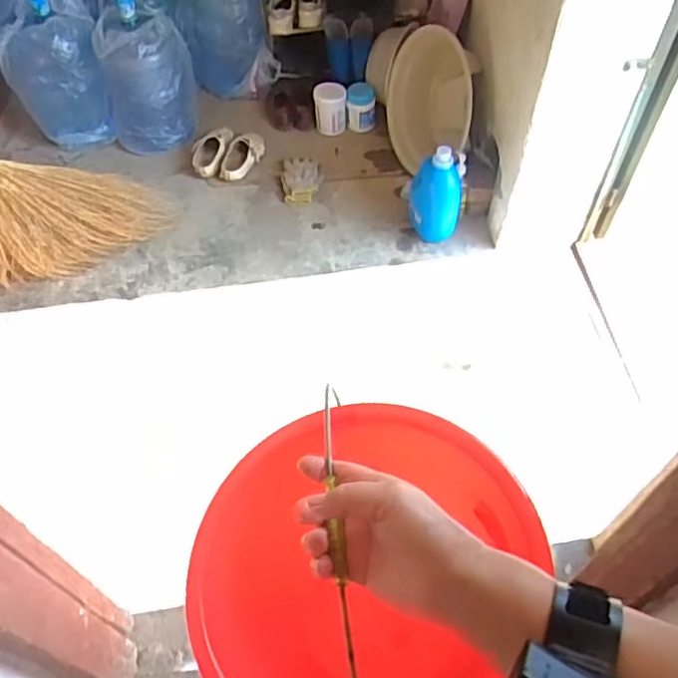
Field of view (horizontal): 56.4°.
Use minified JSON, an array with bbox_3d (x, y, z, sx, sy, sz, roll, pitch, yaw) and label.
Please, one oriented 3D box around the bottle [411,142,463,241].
[{"bbox_3d":[0.268,-0.401,1.749,0.139,0.246,0.151,5,61,5],"label":"bottle"}]

